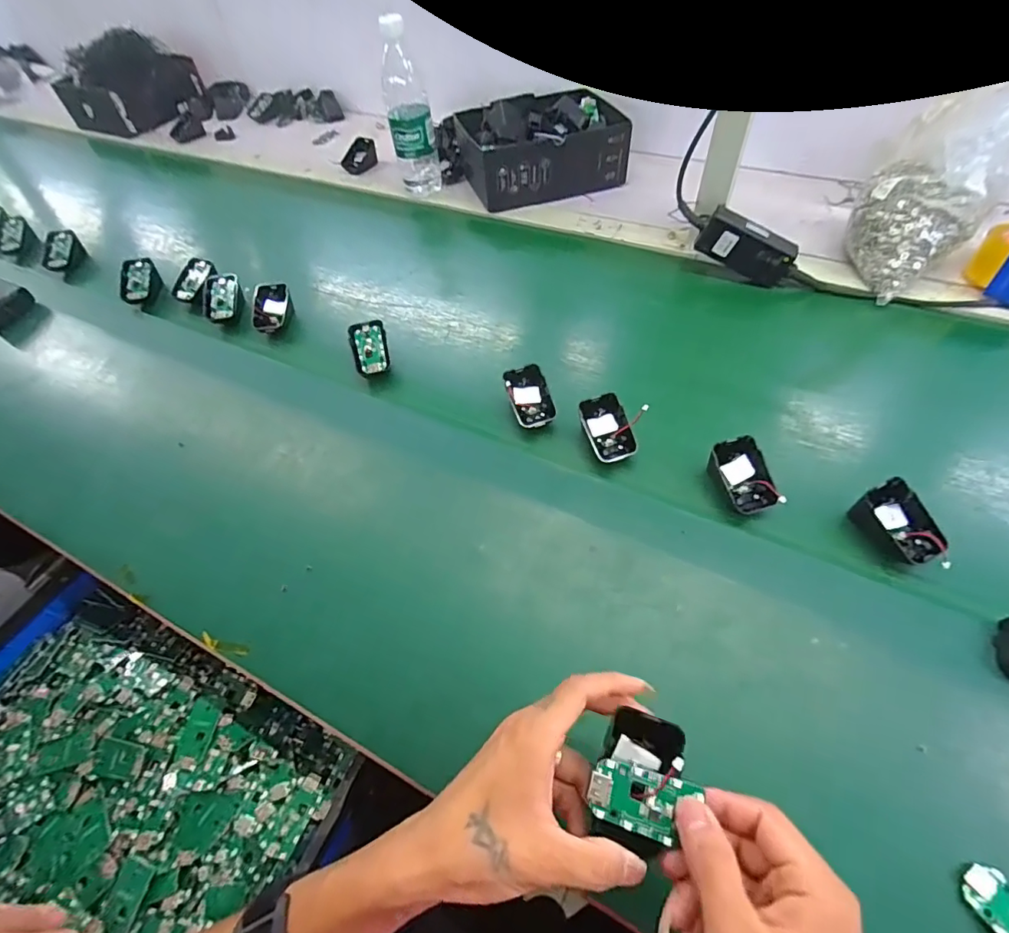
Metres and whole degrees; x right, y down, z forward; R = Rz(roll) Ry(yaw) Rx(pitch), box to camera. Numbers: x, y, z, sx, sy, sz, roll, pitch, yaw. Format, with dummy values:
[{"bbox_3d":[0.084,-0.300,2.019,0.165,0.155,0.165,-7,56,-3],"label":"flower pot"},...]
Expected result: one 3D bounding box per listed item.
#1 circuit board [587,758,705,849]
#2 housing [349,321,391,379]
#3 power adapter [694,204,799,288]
[{"bbox_3d":[0.076,0.183,0.271,0.055,0.005,0.033,19,71,6],"label":"circuit board"},{"bbox_3d":[-0.162,-0.142,0.600,0.041,0.020,0.066,-12,78,-13],"label":"housing"},{"bbox_3d":[0.307,-0.276,0.624,0.118,0.055,0.027,28,59,-2],"label":"power adapter"}]

